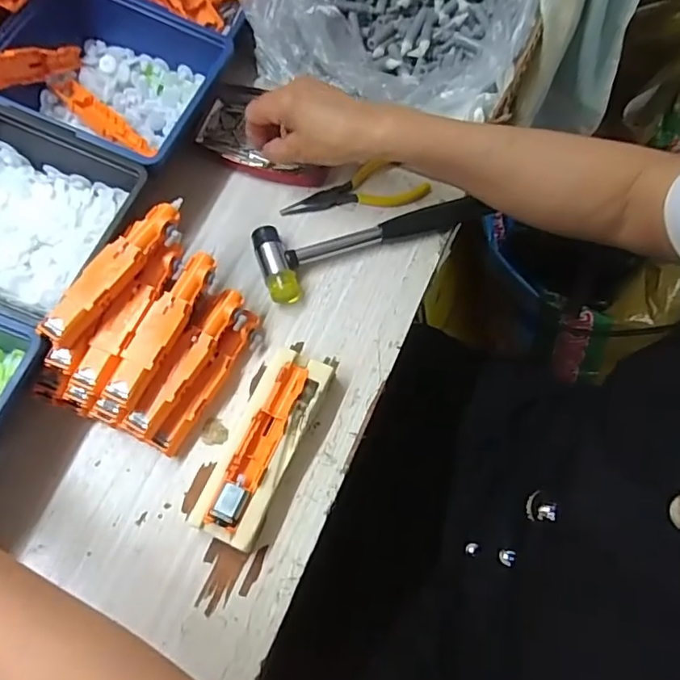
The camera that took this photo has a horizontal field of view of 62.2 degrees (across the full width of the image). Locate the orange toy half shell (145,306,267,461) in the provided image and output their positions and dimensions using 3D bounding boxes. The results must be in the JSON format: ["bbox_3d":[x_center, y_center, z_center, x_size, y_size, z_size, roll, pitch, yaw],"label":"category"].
[{"bbox_3d":[-0.094,0.028,0.409,0.020,0.031,0.117,31,71,10],"label":"orange toy half shell"}]

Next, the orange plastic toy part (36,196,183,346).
[{"bbox_3d":[-0.151,-0.050,0.380,0.027,0.011,0.123,32,71,10],"label":"orange plastic toy part"}]

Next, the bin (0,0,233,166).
[{"bbox_3d":[-0.197,-0.216,0.473,0.176,0.064,0.144,21,70,6],"label":"bin"}]

